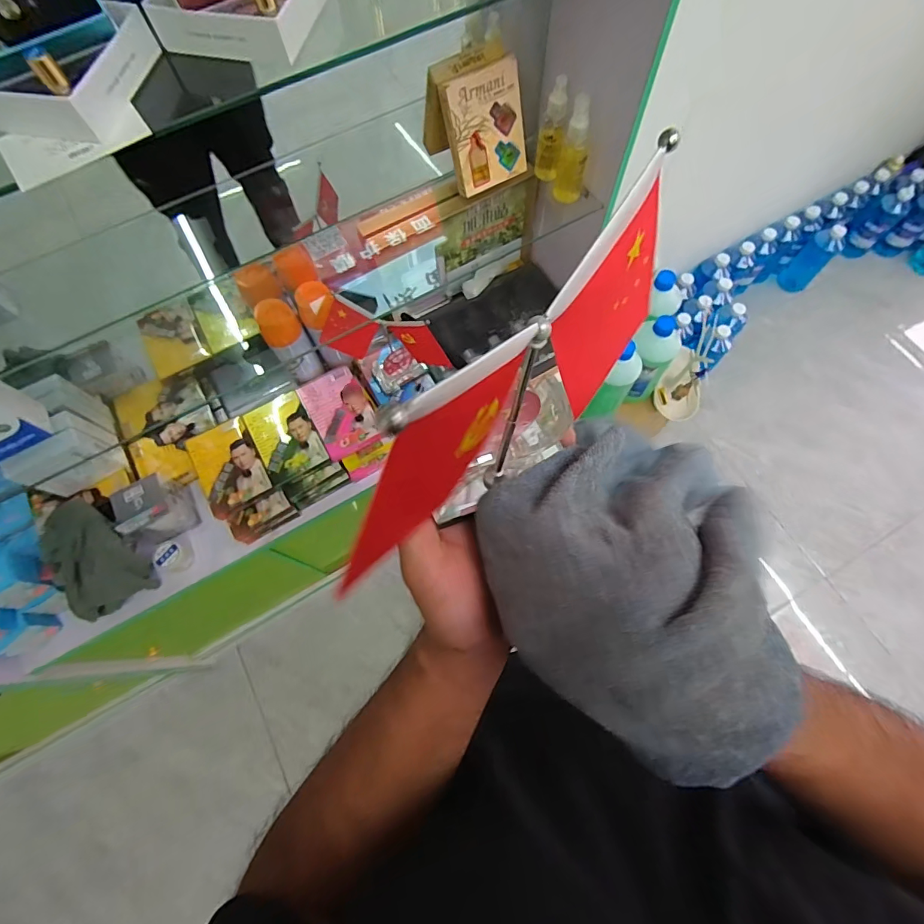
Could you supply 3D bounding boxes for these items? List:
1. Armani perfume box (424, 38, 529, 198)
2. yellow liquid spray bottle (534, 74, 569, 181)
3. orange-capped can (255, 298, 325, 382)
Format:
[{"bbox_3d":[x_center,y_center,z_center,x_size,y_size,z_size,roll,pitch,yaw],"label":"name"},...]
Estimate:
[{"bbox_3d":[0.021,-0.502,0.675,0.118,0.132,0.119,-25,71,-8],"label":"Armani perfume box"},{"bbox_3d":[0.129,-0.472,0.670,0.032,0.137,0.032,3,69,3],"label":"yellow liquid spray bottle"},{"bbox_3d":[-0.300,-0.208,0.812,0.067,0.172,0.053,-33,72,-10],"label":"orange-capped can"}]

